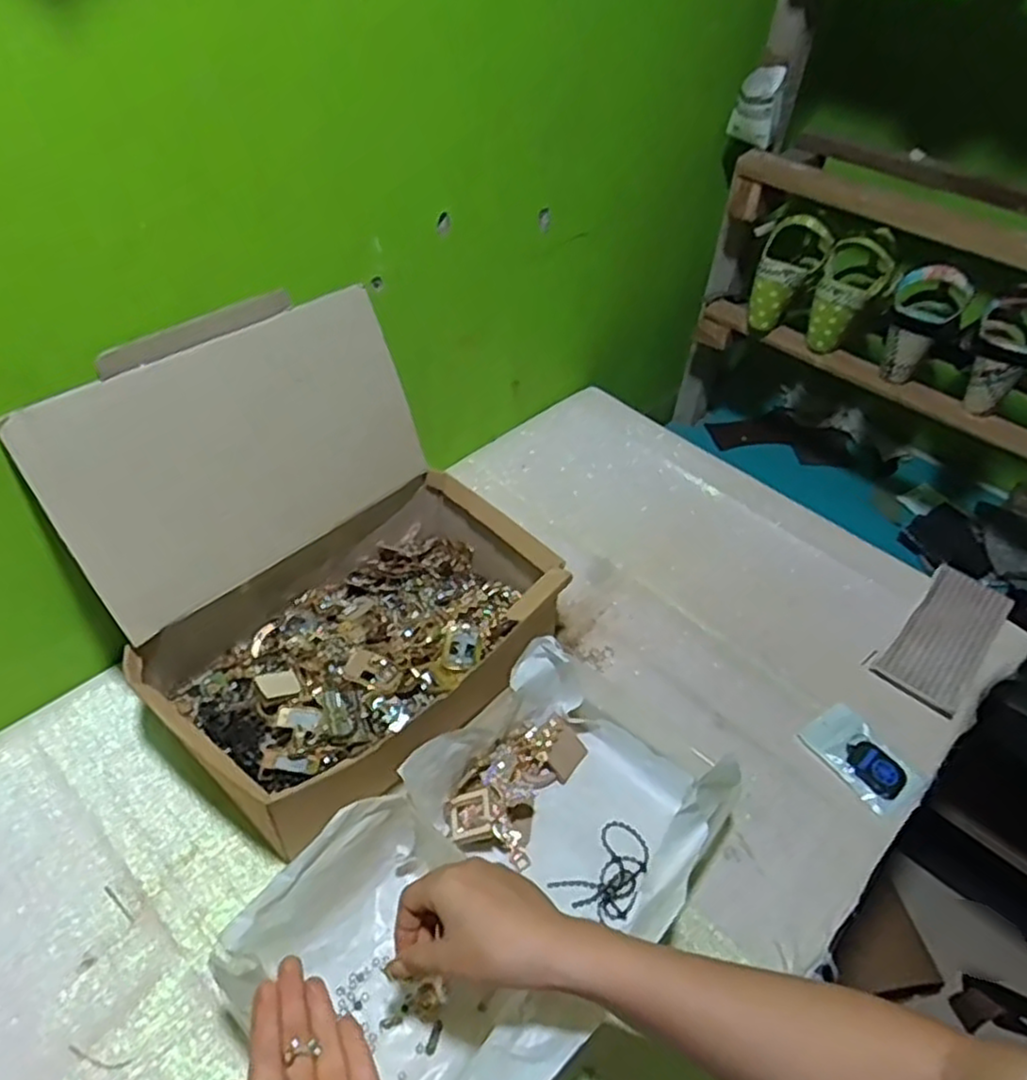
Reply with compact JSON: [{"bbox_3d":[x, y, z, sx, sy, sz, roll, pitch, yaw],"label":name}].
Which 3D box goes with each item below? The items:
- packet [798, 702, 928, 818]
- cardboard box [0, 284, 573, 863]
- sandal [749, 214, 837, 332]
[{"bbox_3d":[0.320,0.199,0.667,0.062,0.014,0.098,-25,54,-26],"label":"packet"},{"bbox_3d":[-0.150,0.017,0.610,0.303,0.273,0.331,35,53,25],"label":"cardboard box"},{"bbox_3d":[0.340,-0.346,0.939,0.089,0.140,0.075,32,17,23],"label":"sandal"}]

